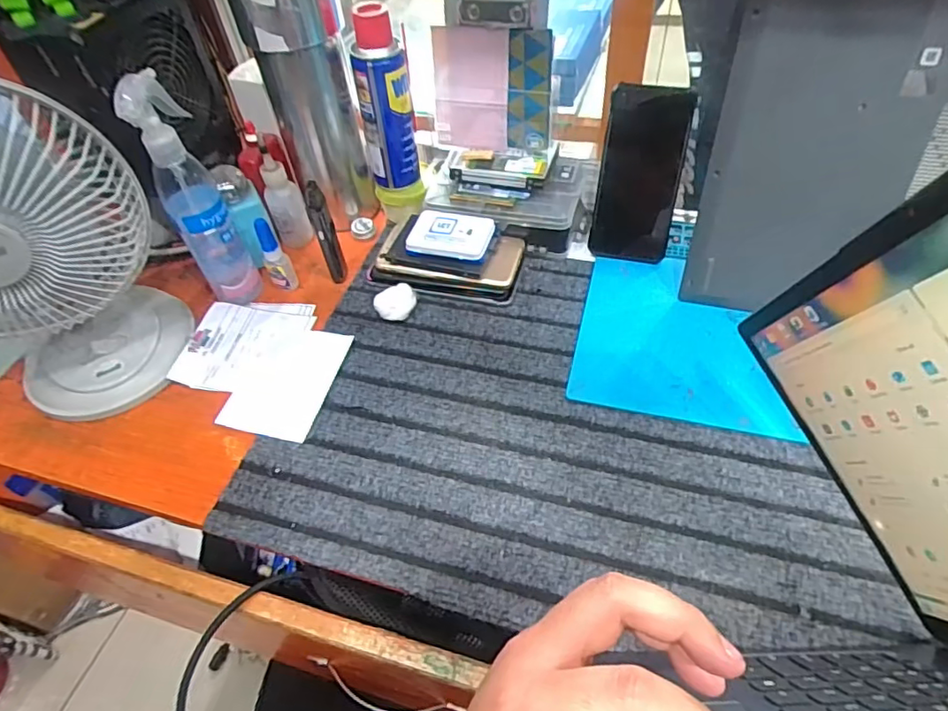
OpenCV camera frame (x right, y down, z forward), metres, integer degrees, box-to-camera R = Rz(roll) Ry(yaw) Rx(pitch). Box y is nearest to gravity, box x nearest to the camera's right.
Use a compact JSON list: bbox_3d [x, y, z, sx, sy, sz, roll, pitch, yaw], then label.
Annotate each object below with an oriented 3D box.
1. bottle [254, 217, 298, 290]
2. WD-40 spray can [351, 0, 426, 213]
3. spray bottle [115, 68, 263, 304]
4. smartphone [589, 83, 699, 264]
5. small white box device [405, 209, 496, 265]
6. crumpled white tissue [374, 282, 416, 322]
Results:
[{"bbox_3d":[-0.201,-0.098,0.574,0.023,0.082,0.026,-25,53,-15],"label":"bottle"},{"bbox_3d":[-0.085,-0.236,0.577,0.057,0.191,0.048,-13,51,-6],"label":"WD-40 spray can"},{"bbox_3d":[-0.258,-0.141,0.525,0.052,0.219,0.048,-29,54,-18],"label":"spray bottle"},{"bbox_3d":[0.162,-0.174,0.554,0.075,0.160,0.010,10,22,13],"label":"smartphone"},{"bbox_3d":[-0.023,-0.118,0.565,0.080,0.015,0.058,11,52,13],"label":"small white box device"},{"bbox_3d":[-0.076,-0.050,0.553,0.040,0.025,0.028,-4,50,1],"label":"crumpled white tissue"}]

